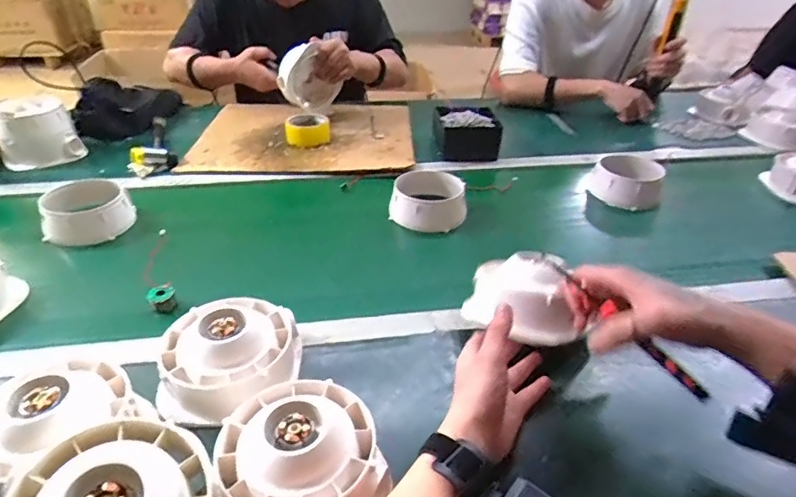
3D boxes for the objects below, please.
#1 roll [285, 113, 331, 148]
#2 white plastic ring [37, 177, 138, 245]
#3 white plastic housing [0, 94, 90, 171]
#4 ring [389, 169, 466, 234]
[{"bbox_3d":[-0.189,-0.249,1.048,0.091,0.040,0.091,-4,36,-8],"label":"roll"},{"bbox_3d":[-0.480,-0.061,0.774,0.122,0.055,0.122,-19,40,-27],"label":"white plastic ring"},{"bbox_3d":[-0.692,-0.221,0.964,0.133,0.105,0.133,-20,41,-28],"label":"white plastic housing"},{"bbox_3d":[0.050,-0.089,0.823,0.128,0.051,0.127,-1,35,-4],"label":"ring"}]

